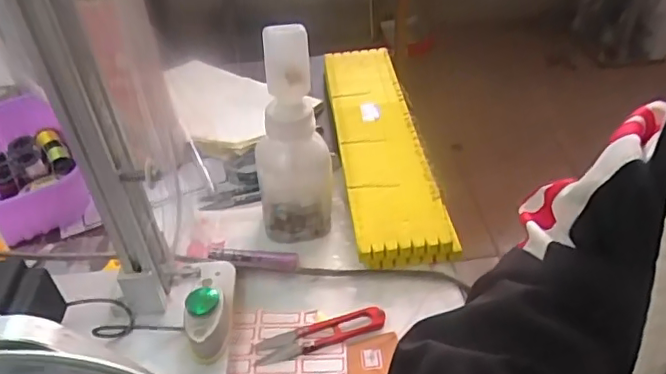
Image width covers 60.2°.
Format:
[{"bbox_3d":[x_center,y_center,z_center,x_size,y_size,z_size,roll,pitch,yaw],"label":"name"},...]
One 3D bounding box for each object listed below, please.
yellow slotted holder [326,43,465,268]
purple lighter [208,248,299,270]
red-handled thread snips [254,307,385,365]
[{"bbox_3d":[0.046,-0.051,0.609,0.085,0.032,0.353,-7,40,-3],"label":"yellow slotted holder"},{"bbox_3d":[-0.067,0.062,0.486,0.075,0.014,0.016,3,40,8],"label":"purple lighter"},{"bbox_3d":[-0.009,0.111,0.433,0.098,0.007,0.023,-14,41,-12],"label":"red-handled thread snips"}]

